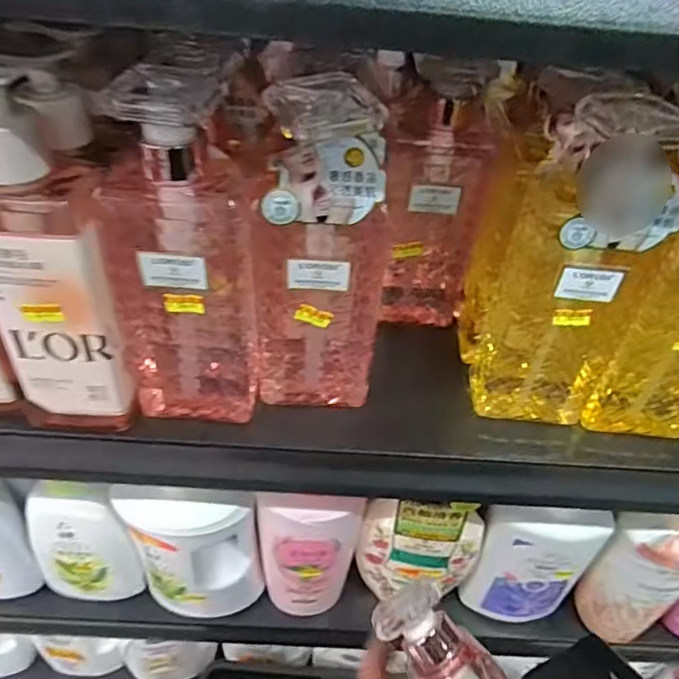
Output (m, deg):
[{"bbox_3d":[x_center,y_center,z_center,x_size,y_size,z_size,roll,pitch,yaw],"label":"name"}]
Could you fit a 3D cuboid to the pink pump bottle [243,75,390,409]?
[{"bbox_3d":[-0.011,-0.041,0.338,0.077,0.210,0.043,2,45,-4],"label":"pink pump bottle"}]

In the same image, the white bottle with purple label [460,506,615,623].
[{"bbox_3d":[0.195,0.234,0.582,0.109,0.178,0.043,6,45,0],"label":"white bottle with purple label"}]

